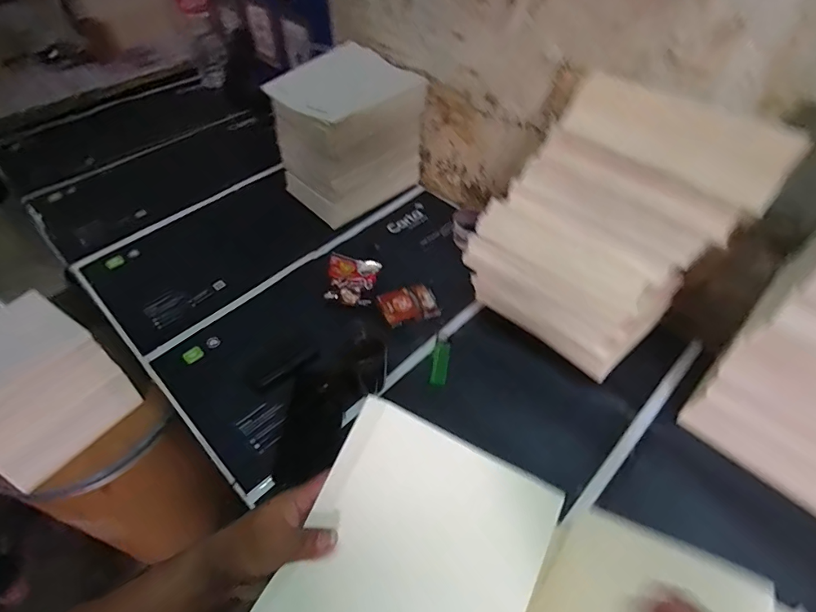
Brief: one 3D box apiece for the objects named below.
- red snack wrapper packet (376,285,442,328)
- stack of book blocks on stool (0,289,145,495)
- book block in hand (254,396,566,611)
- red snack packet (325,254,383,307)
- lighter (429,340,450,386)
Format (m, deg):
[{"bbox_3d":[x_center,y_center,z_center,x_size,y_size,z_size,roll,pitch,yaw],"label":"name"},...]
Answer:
[{"bbox_3d":[0.001,0.000,0.699,0.082,0.028,0.061,-21,52,-16],"label":"red snack wrapper packet"},{"bbox_3d":[-0.643,0.142,0.769,0.188,0.200,0.225,33,58,26],"label":"stack of book blocks on stool"},{"bbox_3d":[-0.004,0.202,0.336,0.178,0.020,0.212,22,67,20],"label":"book block in hand"},{"bbox_3d":[-0.091,-0.042,0.734,0.078,0.034,0.094,2,49,3],"label":"red snack packet"},{"bbox_3d":[0.045,0.082,0.640,0.024,0.011,0.072,7,50,8],"label":"lighter"}]

